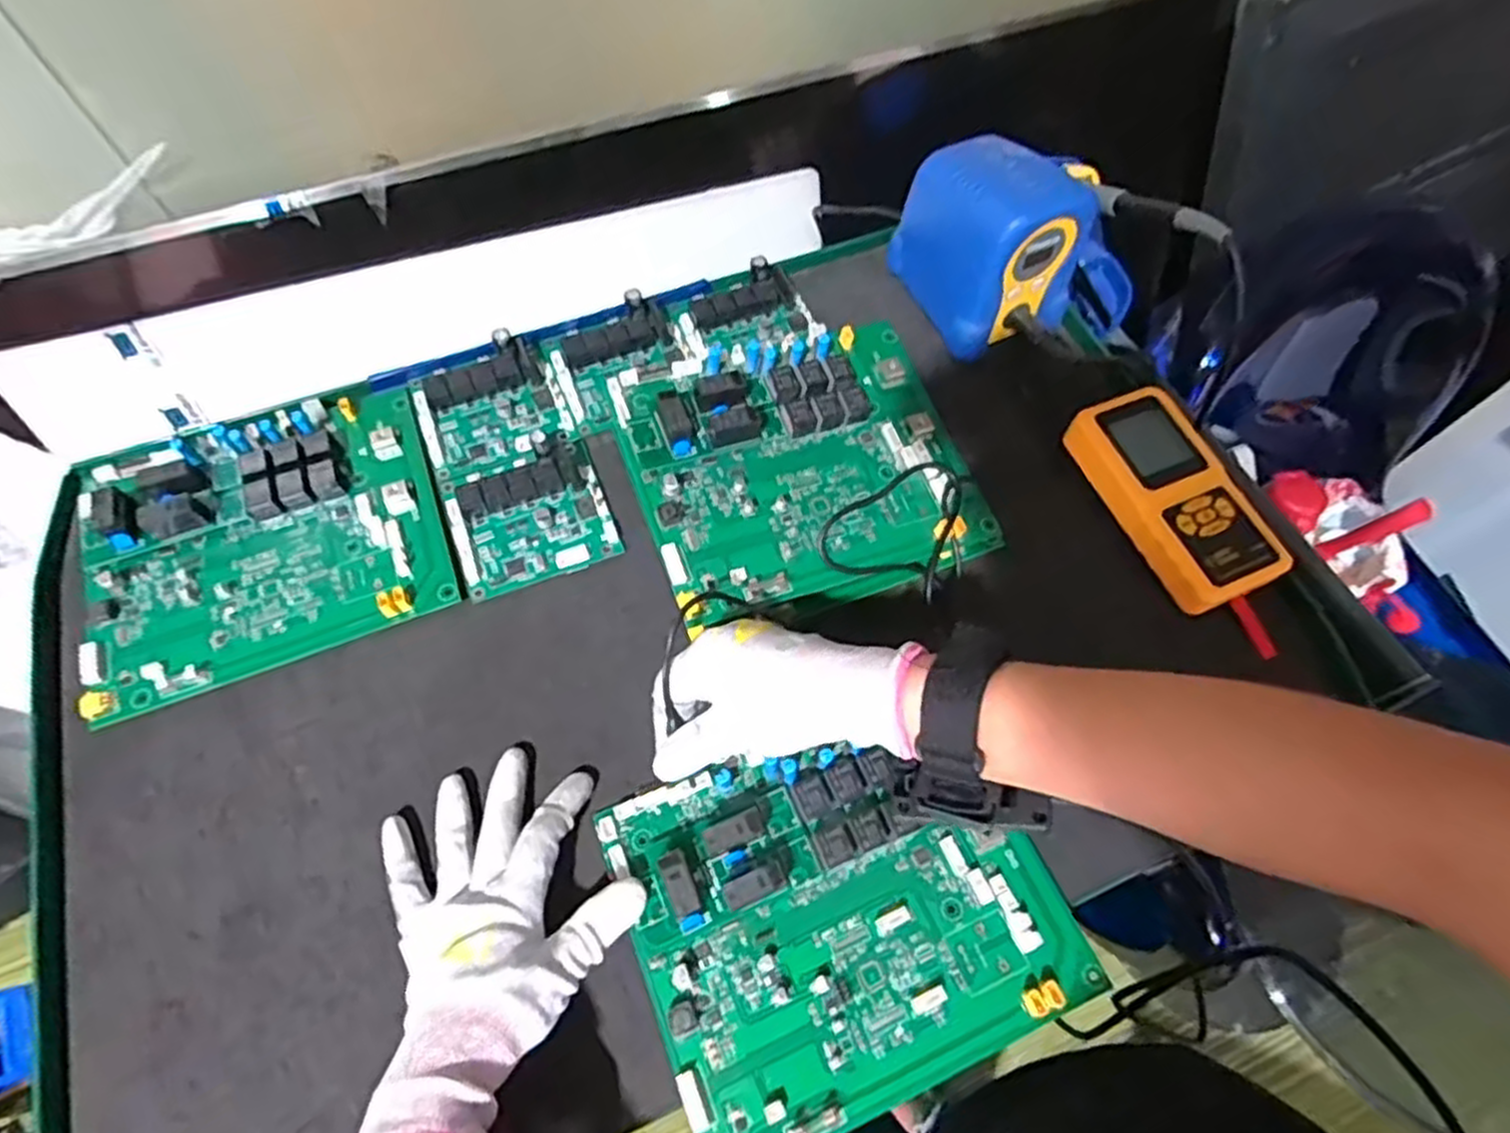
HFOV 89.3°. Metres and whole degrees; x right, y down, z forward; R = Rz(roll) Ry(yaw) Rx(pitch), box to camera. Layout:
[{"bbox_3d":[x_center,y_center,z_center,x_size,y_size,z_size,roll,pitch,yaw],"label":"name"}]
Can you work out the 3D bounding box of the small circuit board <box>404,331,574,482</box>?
[{"bbox_3d":[-0.177,-0.109,0.507,0.094,0.023,0.079,-25,66,-11],"label":"small circuit board"}]

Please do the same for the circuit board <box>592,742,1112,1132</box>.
[{"bbox_3d":[0.043,0.162,0.370,0.198,0.029,0.167,-21,66,-9],"label":"circuit board"}]

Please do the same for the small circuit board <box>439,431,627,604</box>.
[{"bbox_3d":[-0.141,-0.034,0.476,0.094,0.019,0.089,-21,66,-9],"label":"small circuit board"}]

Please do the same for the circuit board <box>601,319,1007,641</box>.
[{"bbox_3d":[0.028,-0.069,0.470,0.205,0.043,0.181,-17,65,-7],"label":"circuit board"}]

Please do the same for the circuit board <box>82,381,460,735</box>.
[{"bbox_3d":[-0.298,-0.021,0.460,0.199,0.030,0.169,-20,65,-9],"label":"circuit board"}]

